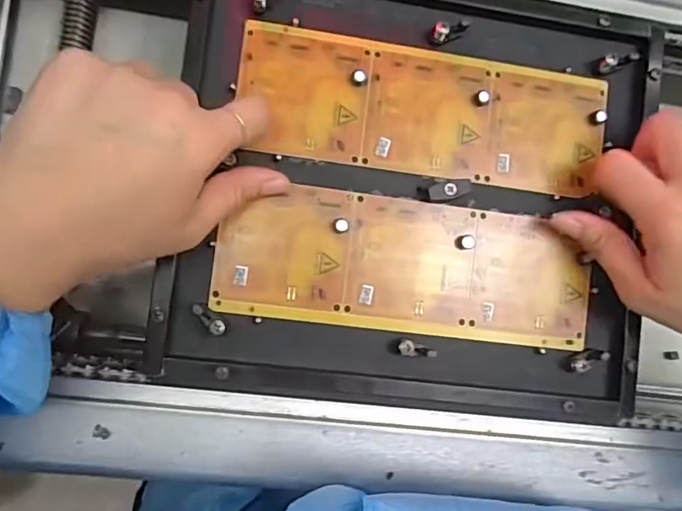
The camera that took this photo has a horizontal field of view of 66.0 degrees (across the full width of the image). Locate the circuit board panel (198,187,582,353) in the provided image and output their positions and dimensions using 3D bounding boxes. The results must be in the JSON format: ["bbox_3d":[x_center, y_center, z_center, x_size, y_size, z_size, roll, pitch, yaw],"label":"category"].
[{"bbox_3d":[0.039,0.005,0.293,0.209,0.004,0.070,7,87,-6],"label":"circuit board panel"}]

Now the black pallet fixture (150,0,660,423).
[{"bbox_3d":[0.044,-0.037,0.293,0.257,0.016,0.232,7,87,-6],"label":"black pallet fixture"}]

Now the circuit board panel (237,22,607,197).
[{"bbox_3d":[0.048,-0.080,0.296,0.206,0.006,0.068,9,87,-7],"label":"circuit board panel"}]

